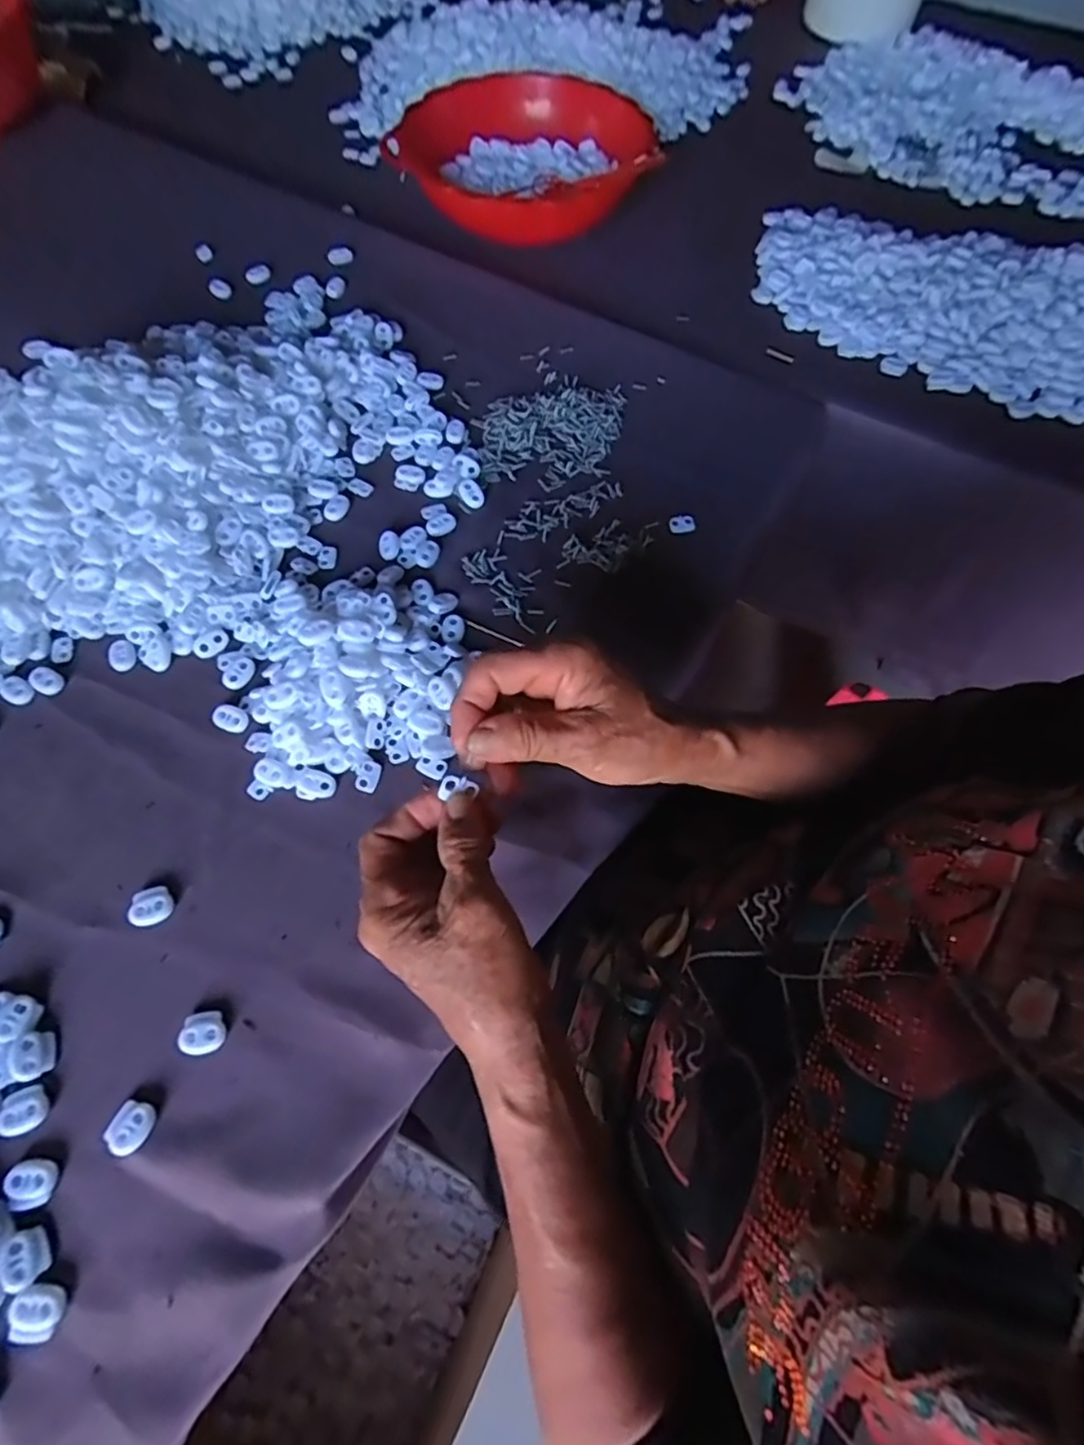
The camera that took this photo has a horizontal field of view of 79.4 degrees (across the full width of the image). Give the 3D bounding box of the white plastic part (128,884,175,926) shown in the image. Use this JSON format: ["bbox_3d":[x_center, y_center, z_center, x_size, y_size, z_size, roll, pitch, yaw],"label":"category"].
[{"bbox_3d":[-0.216,0.101,0.361,0.022,0.006,0.020,-21,66,-11],"label":"white plastic part"}]

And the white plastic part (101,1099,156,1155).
[{"bbox_3d":[-0.200,0.196,0.316,0.020,0.006,0.022,24,66,10],"label":"white plastic part"}]

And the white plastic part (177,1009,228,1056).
[{"bbox_3d":[-0.174,0.159,0.334,0.021,0.005,0.020,-18,66,-10],"label":"white plastic part"}]

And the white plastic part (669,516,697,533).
[{"bbox_3d":[0.107,-0.150,0.495,0.018,0.009,0.011,0,64,-1],"label":"white plastic part"}]

